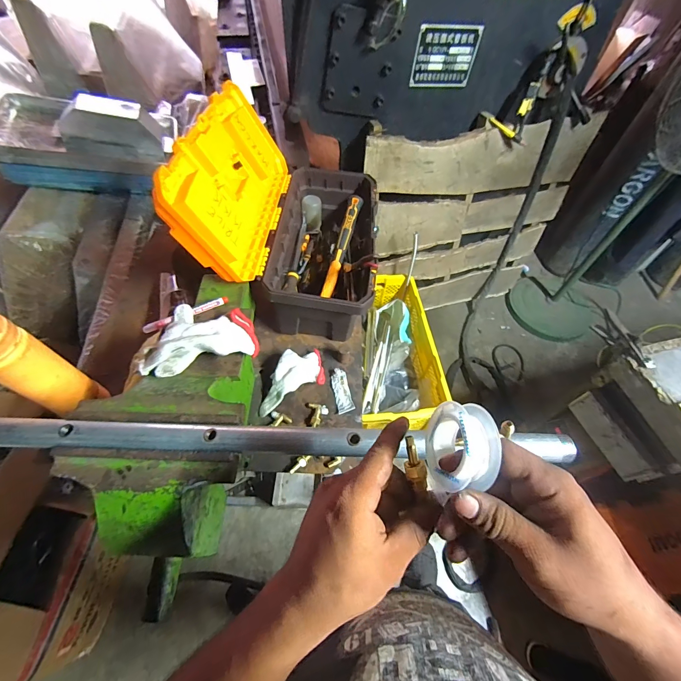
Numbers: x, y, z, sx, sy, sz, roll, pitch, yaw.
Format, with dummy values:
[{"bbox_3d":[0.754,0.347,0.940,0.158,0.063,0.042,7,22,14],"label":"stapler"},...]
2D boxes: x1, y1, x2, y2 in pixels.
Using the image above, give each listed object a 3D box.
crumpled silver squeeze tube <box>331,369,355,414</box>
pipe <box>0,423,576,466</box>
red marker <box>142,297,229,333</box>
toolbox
[{"bbox_3d":[0.003,0.102,0.673,0.033,0.015,0.090,-11,58,-9],"label":"crumpled silver squeeze tube"},{"bbox_3d":[-0.173,0.113,0.374,0.881,0.023,0.030,2,57,-1],"label":"pipe"},{"bbox_3d":[-0.250,-0.043,0.541,0.136,0.012,0.019,-22,61,-16],"label":"red marker"},{"bbox_3d":[-0.096,-0.271,0.710,0.342,0.322,0.446,5,57,0],"label":"toolbox"}]

